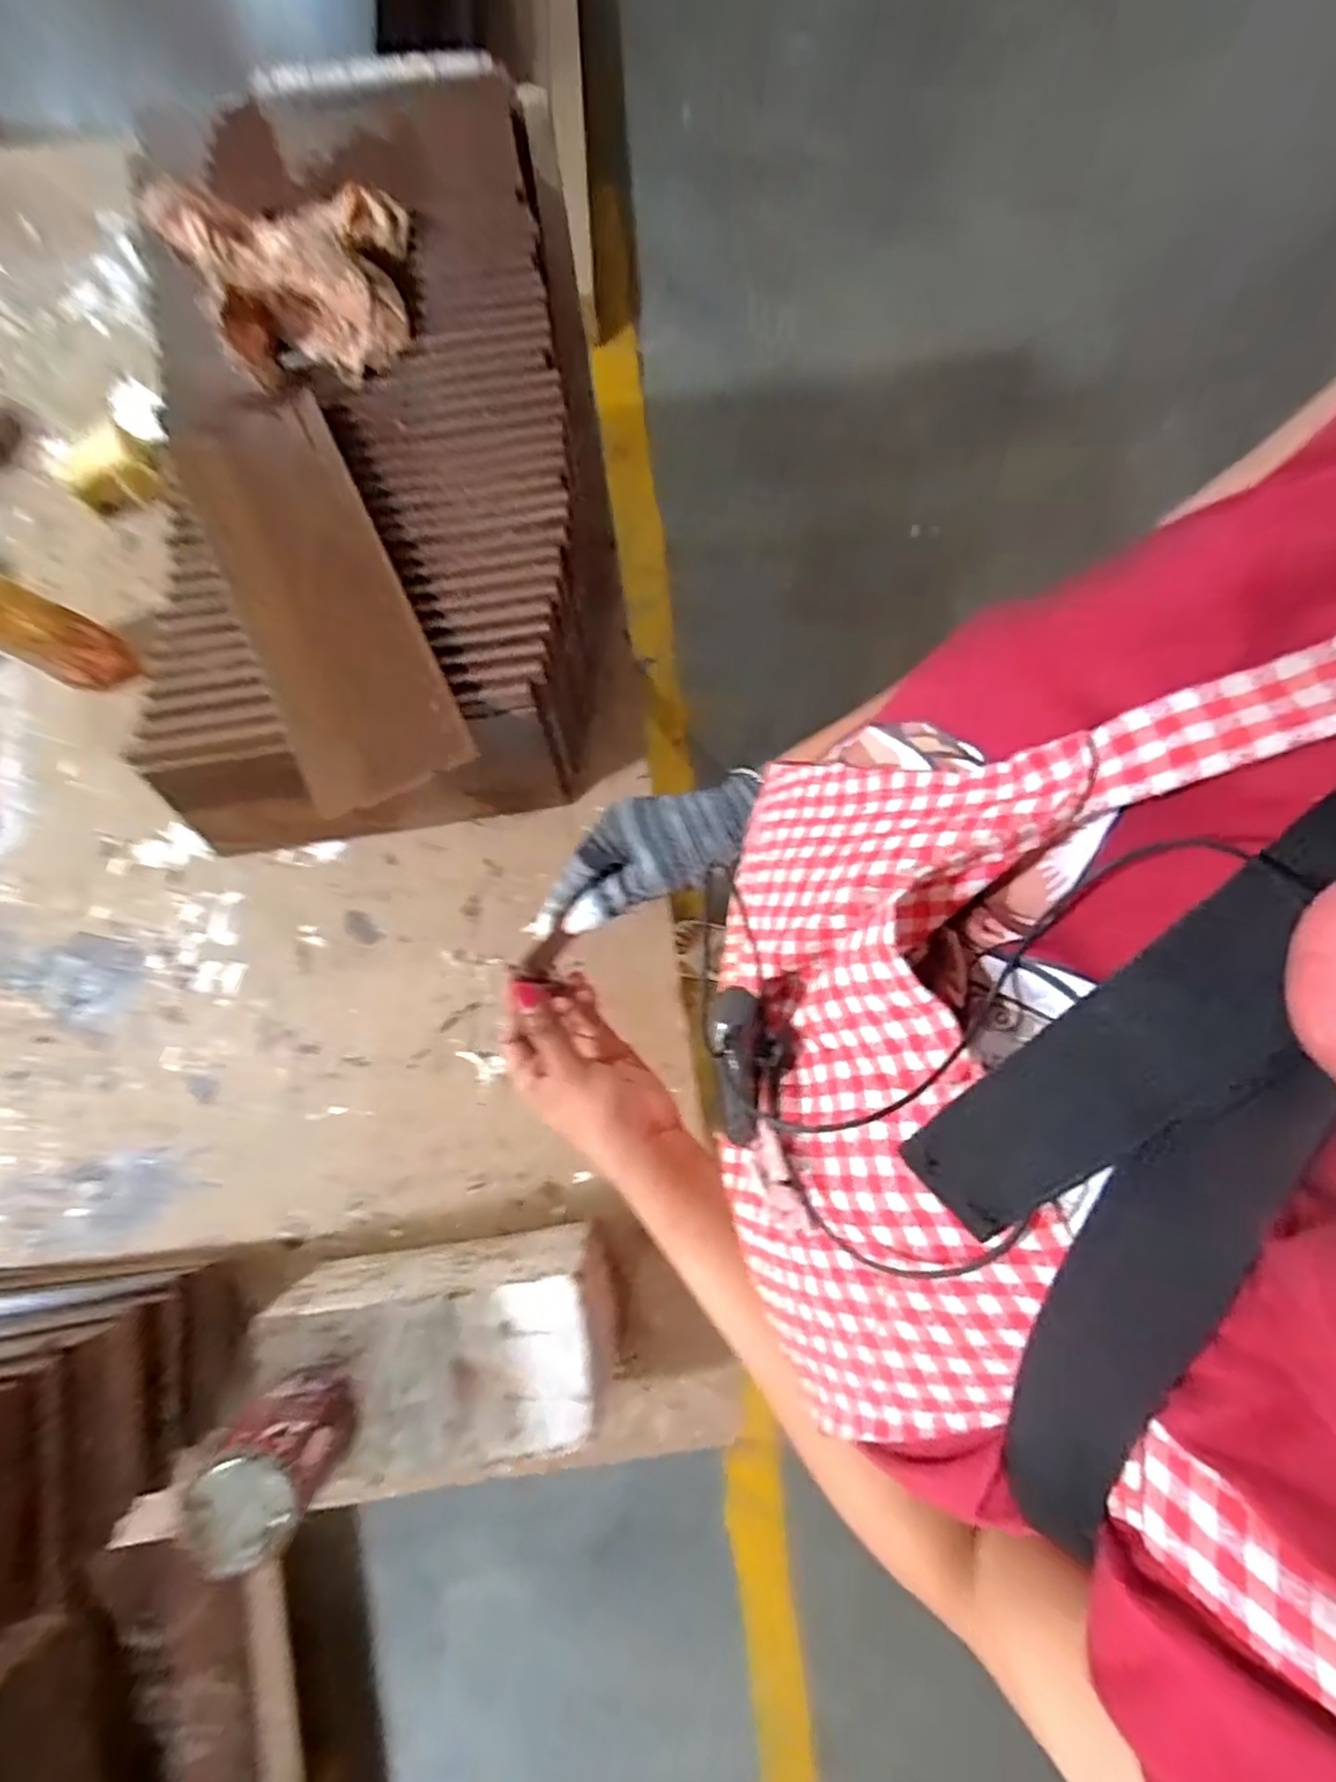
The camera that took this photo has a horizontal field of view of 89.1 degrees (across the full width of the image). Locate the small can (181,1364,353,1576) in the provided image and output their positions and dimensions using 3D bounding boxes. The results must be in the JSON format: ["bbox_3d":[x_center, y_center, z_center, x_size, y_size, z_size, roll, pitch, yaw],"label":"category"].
[{"bbox_3d":[-0.232,0.340,0.400,0.061,0.075,0.071,31,82,6],"label":"small can"}]

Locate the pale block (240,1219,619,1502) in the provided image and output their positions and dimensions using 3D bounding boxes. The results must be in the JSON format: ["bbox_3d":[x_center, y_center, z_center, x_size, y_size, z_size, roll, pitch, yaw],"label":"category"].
[{"bbox_3d":[-0.153,0.323,0.485,0.236,0.097,0.118,-9,80,0],"label":"pale block"}]

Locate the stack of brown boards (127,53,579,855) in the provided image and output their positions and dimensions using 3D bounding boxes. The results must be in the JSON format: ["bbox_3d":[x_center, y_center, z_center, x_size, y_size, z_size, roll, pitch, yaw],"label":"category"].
[{"bbox_3d":[-0.246,-0.344,0.562,0.319,0.151,0.566,-7,80,0],"label":"stack of brown boards"}]

